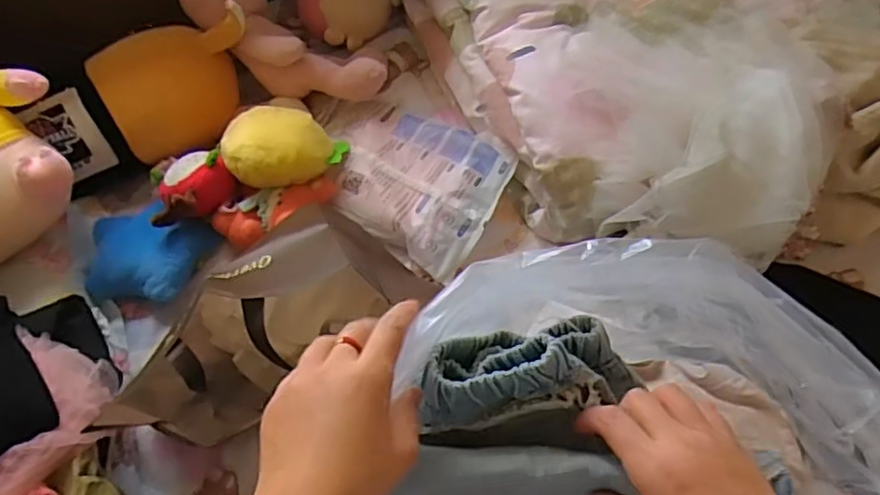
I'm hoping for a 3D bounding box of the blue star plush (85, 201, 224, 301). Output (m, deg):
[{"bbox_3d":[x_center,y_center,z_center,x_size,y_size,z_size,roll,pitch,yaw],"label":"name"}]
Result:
[{"bbox_3d":[-0.444,0.009,0.966,0.189,0.055,0.154,16,65,11],"label":"blue star plush"}]

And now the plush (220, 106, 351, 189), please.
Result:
[{"bbox_3d":[-0.237,-0.150,0.971,0.175,0.094,0.123,-4,63,1],"label":"plush"}]

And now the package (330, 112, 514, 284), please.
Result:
[{"bbox_3d":[-0.032,-0.118,1.005,0.271,0.044,0.253,31,69,17],"label":"package"}]

